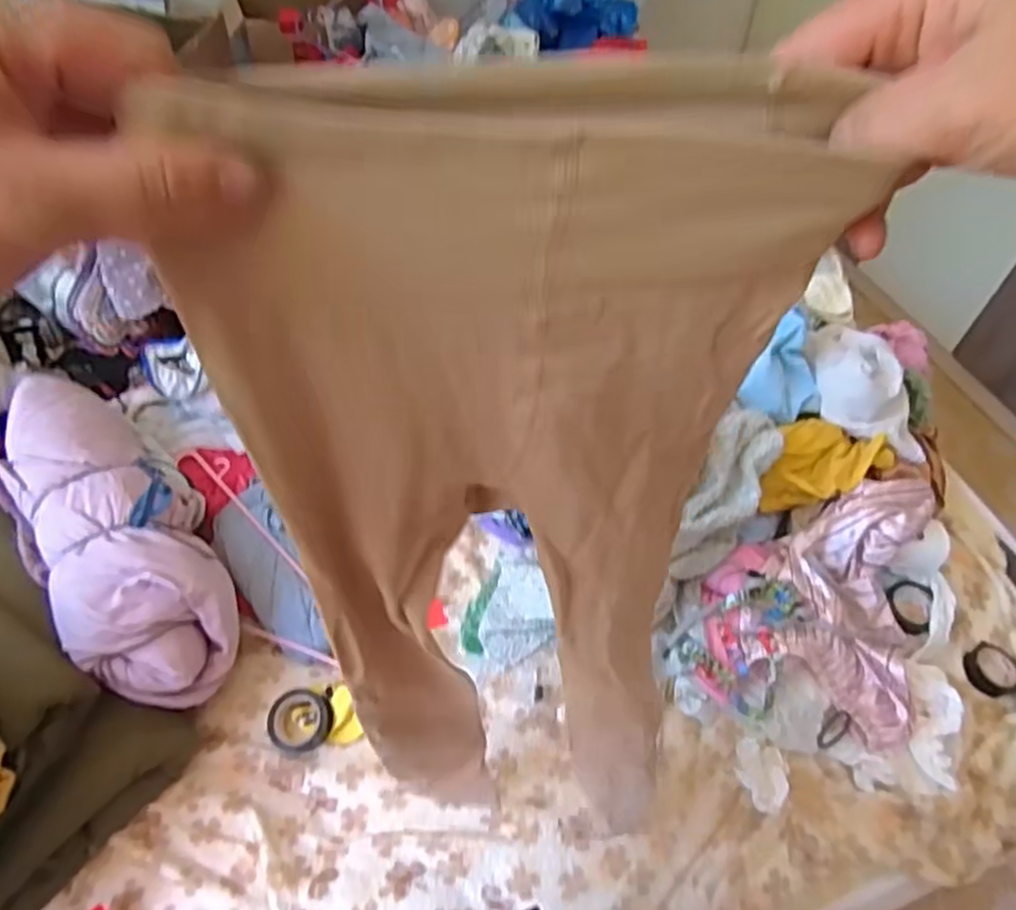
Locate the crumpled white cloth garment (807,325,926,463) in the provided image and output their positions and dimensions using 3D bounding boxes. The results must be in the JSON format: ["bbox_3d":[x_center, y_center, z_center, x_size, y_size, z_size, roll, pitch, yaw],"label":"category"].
[{"bbox_3d":[0.509,-0.108,1.028,0.130,0.060,0.248,-4,53,-6],"label":"crumpled white cloth garment"}]

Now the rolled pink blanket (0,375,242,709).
[{"bbox_3d":[-0.476,0.086,0.846,0.185,0.100,0.459,-34,61,-26],"label":"rolled pink blanket"}]

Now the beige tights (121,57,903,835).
[{"bbox_3d":[0.008,0.092,0.418,0.215,0.593,0.052,-6,47,-4],"label":"beige tights"}]

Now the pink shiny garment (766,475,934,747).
[{"bbox_3d":[0.429,0.183,0.902,0.192,0.094,0.329,13,70,7],"label":"pink shiny garment"}]

